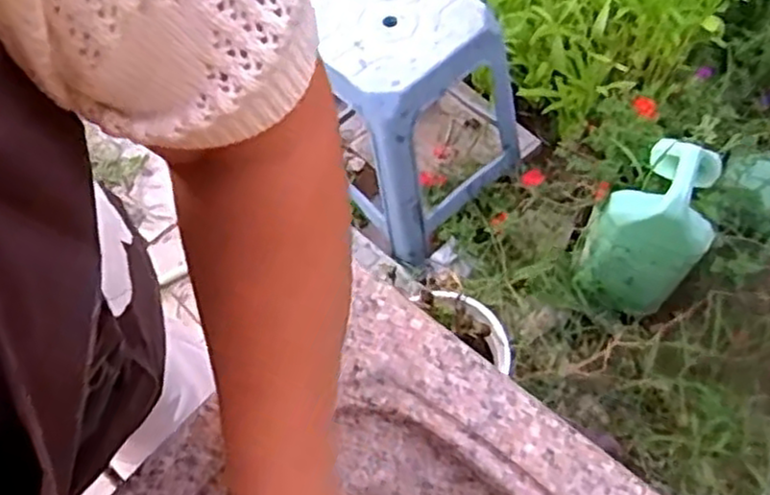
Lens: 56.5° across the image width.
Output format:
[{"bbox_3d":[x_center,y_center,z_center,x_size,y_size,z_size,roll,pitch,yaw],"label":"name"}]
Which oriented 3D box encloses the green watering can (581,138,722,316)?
[{"bbox_3d":[0.439,-0.034,1.194,0.156,0.246,0.196,25,67,13],"label":"green watering can"}]

